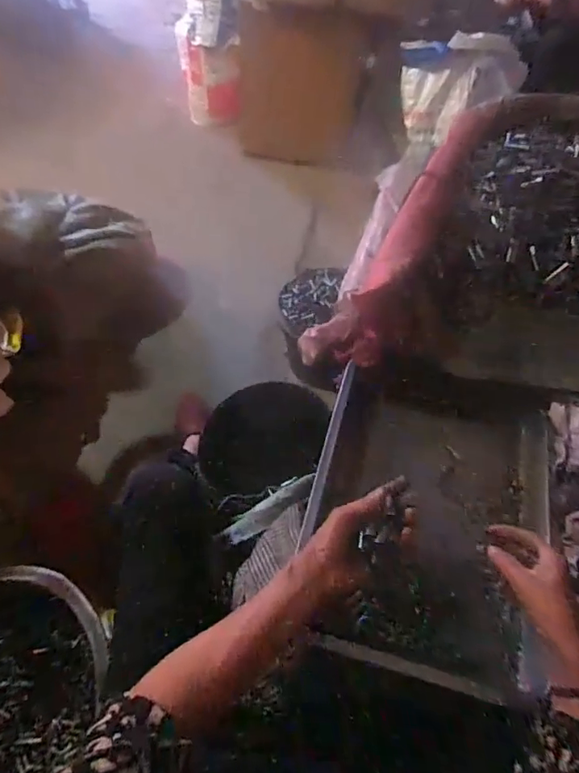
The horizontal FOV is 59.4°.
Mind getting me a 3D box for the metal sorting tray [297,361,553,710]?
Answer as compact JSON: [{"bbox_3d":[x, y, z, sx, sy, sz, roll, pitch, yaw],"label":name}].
[{"bbox_3d":[0.166,0.145,0.608,0.274,0.093,0.367,14,57,9],"label":"metal sorting tray"}]

